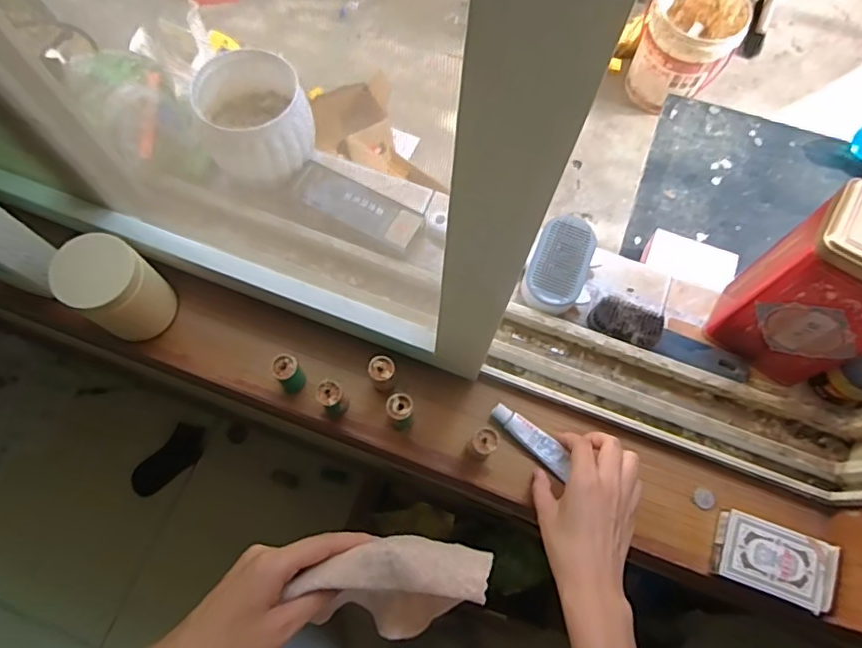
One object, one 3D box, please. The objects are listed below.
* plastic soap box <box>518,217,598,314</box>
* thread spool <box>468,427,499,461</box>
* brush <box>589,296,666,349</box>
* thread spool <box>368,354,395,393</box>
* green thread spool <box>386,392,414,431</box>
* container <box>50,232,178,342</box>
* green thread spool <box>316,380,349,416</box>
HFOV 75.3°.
[{"bbox_3d":[0.132,-0.060,0.575,0.064,0.038,0.106,23,73,8],"label":"plastic soap box"},{"bbox_3d":[0.048,0.106,0.499,0.022,0.064,0.025,35,75,11],"label":"thread spool"},{"bbox_3d":[0.195,0.003,0.565,0.070,0.040,0.039,20,73,7],"label":"brush"},{"bbox_3d":[-0.044,0.047,0.516,0.022,0.052,0.022,0,72,0],"label":"thread spool"},{"bbox_3d":[-0.027,0.081,0.508,0.022,0.059,0.024,0,72,0],"label":"green thread spool"},{"bbox_3d":[-0.281,-0.031,0.508,0.070,0.099,0.065,0,72,0],"label":"container"},{"bbox_3d":[-0.088,0.068,0.508,0.021,0.055,0.021,0,72,0],"label":"green thread spool"}]

